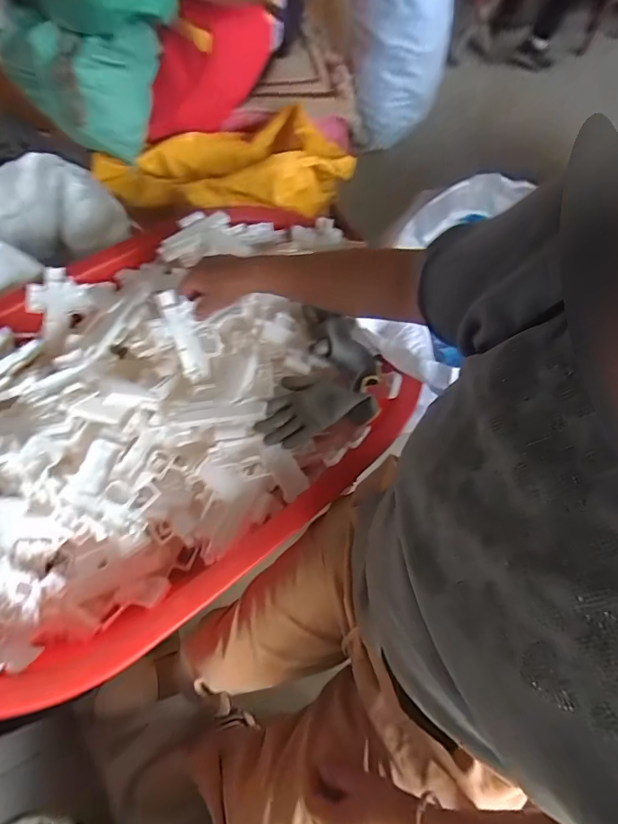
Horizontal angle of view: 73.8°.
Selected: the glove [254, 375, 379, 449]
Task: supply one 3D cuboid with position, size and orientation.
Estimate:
[{"bbox_3d":[0.005,-0.012,0.643,0.176,0.029,0.103,-16,67,-10],"label":"glove"}]

